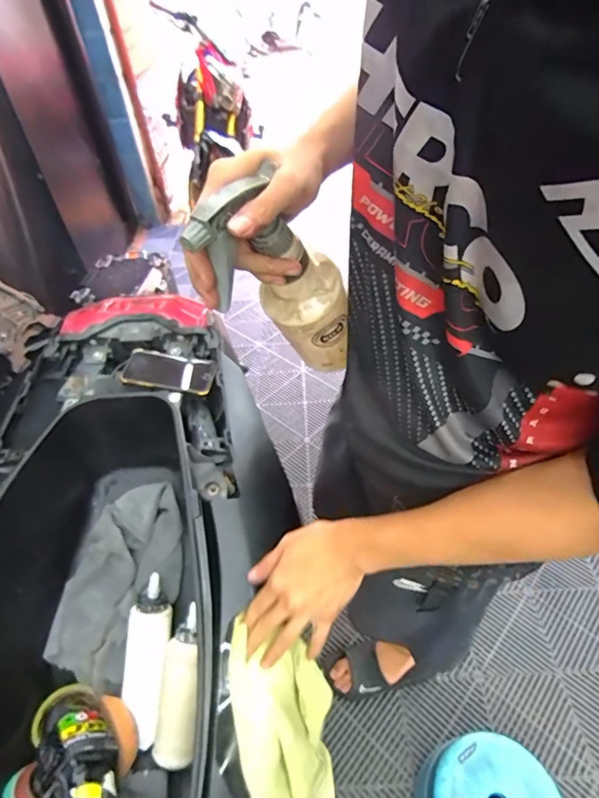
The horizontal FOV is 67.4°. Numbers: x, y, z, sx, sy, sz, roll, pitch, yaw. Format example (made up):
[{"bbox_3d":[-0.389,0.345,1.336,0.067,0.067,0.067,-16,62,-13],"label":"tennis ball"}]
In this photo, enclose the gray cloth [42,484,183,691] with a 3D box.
[{"bbox_3d":[-0.264,0.270,0.673,0.152,0.026,0.283,22,81,7],"label":"gray cloth"}]

